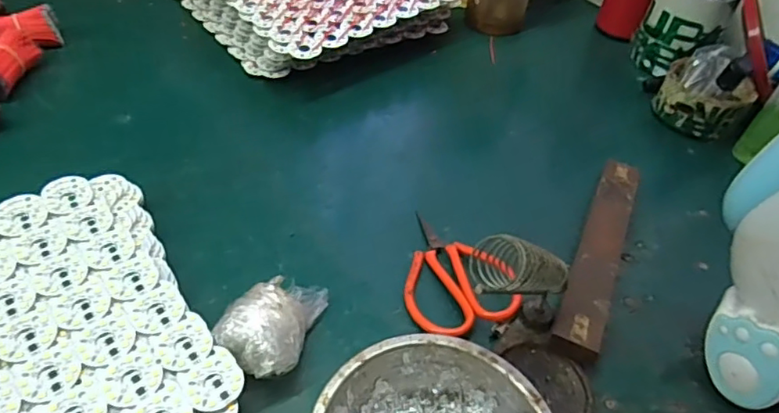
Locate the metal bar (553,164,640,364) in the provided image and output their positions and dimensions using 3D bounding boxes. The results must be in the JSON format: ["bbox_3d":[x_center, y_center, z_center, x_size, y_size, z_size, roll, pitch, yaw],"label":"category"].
[{"bbox_3d":[0.159,0.027,0.420,0.031,0.023,0.201,21,47,13],"label":"metal bar"}]

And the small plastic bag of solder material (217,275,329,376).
[{"bbox_3d":[-0.071,0.072,0.346,0.049,0.039,0.076,12,45,6],"label":"small plastic bag of solder material"}]

